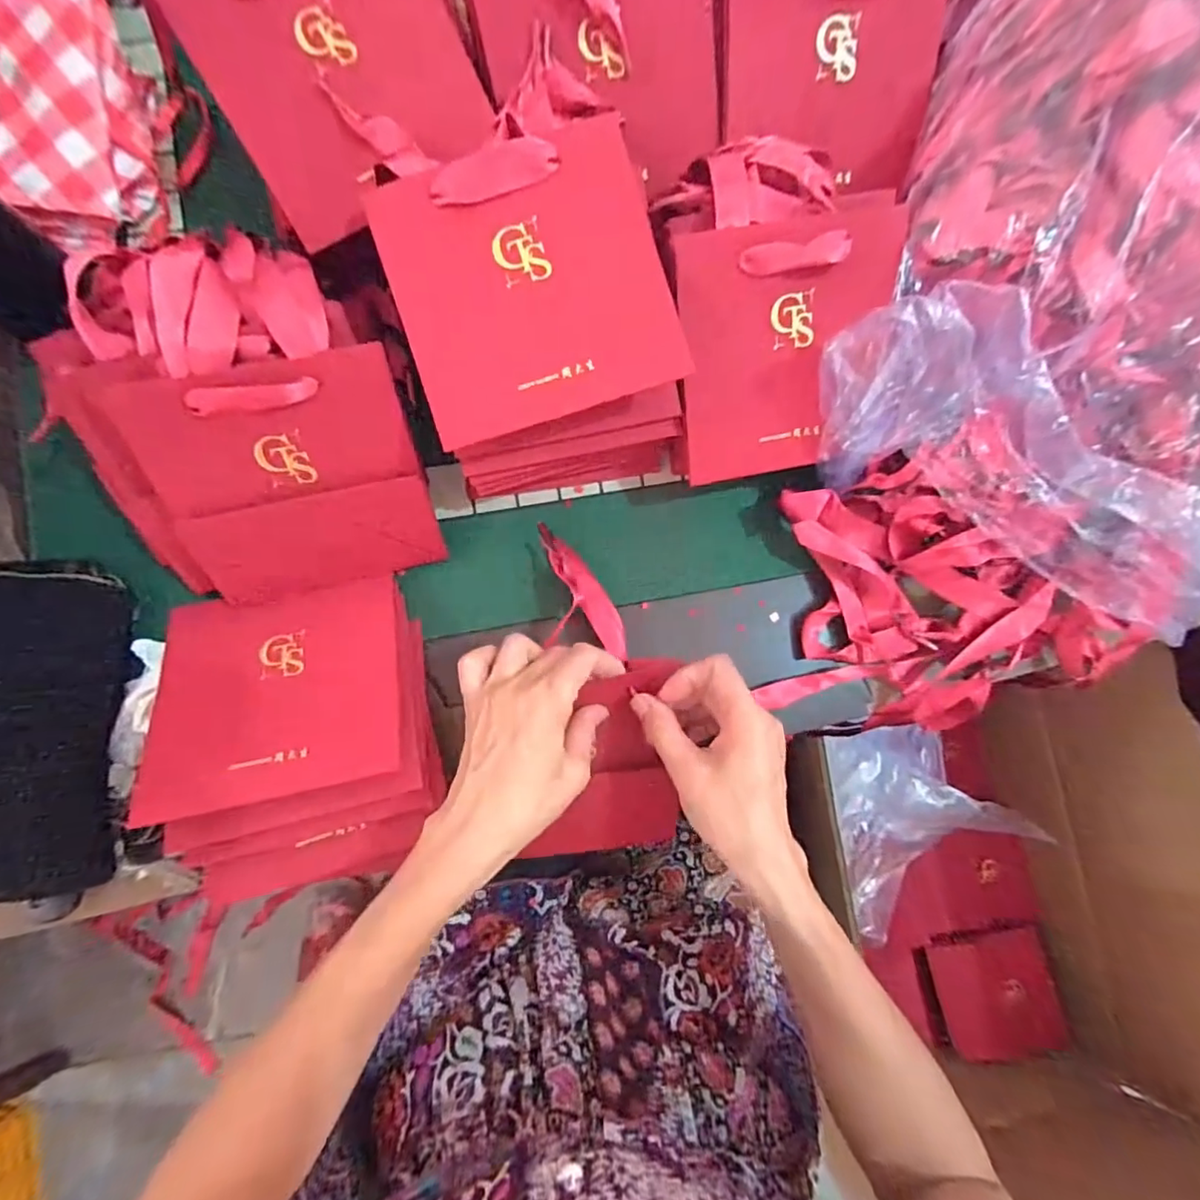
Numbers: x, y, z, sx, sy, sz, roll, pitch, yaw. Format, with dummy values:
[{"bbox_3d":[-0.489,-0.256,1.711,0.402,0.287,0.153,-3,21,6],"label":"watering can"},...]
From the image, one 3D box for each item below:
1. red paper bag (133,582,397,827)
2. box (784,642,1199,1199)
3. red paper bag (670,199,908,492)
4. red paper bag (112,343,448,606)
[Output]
[{"bbox_3d":[-0.193,0.053,0.333,0.138,0.009,0.128,-11,61,-10],"label":"red paper bag"},{"bbox_3d":[0.407,0.340,0.622,0.364,0.278,0.487,-13,84,-7],"label":"box"},{"bbox_3d":[0.115,-0.149,0.338,0.131,0.016,0.139,-10,116,-5],"label":"red paper bag"},{"bbox_3d":[-0.177,-0.065,0.329,0.137,0.011,0.138,-13,128,-11],"label":"red paper bag"}]

